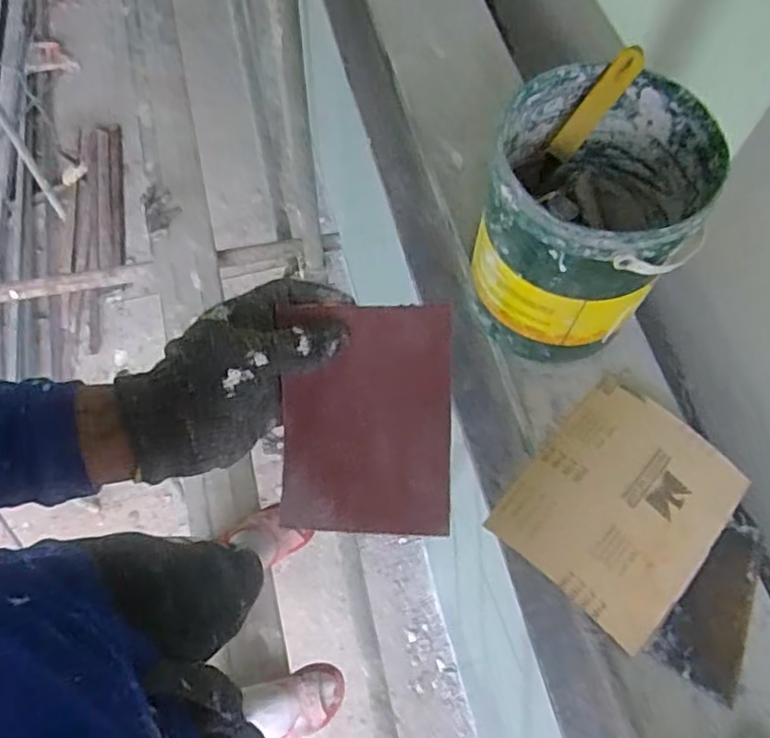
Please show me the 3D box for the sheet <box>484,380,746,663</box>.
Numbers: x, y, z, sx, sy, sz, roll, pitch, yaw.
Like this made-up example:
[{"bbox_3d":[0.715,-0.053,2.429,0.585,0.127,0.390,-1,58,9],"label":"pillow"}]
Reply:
[{"bbox_3d":[0.211,0.119,0.577,0.161,0.013,0.196,40,70,15],"label":"sheet"}]

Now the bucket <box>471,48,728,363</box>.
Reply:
[{"bbox_3d":[0.171,-0.126,0.575,0.161,0.208,0.175,1,65,-2],"label":"bucket"}]

